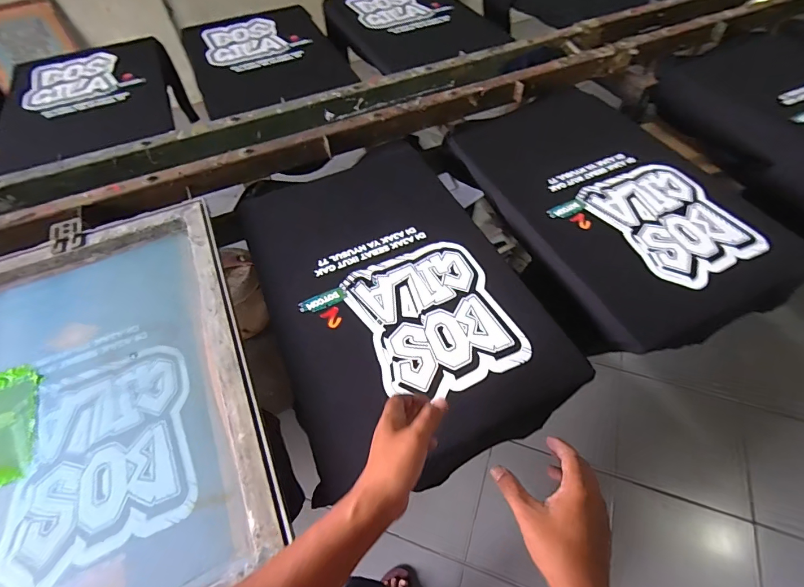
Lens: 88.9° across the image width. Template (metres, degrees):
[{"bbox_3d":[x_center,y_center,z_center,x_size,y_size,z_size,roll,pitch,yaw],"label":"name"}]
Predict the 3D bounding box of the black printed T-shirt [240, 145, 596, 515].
[{"bbox_3d":[-0.024,-0.025,0.704,0.396,0.032,0.623,-20,57,-10],"label":"black printed T-shirt"}]

